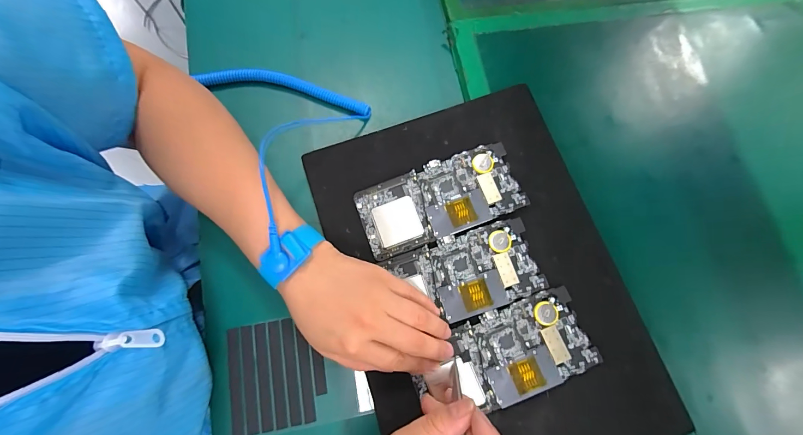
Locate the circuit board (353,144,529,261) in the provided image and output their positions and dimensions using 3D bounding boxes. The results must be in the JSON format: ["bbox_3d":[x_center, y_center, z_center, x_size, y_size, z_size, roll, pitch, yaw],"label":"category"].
[{"bbox_3d":[0.035,-0.017,0.331,0.153,0.011,0.072,-19,78,-10],"label":"circuit board"}]

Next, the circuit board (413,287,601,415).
[{"bbox_3d":[0.087,0.121,0.296,0.149,0.011,0.072,-21,78,-4],"label":"circuit board"}]

